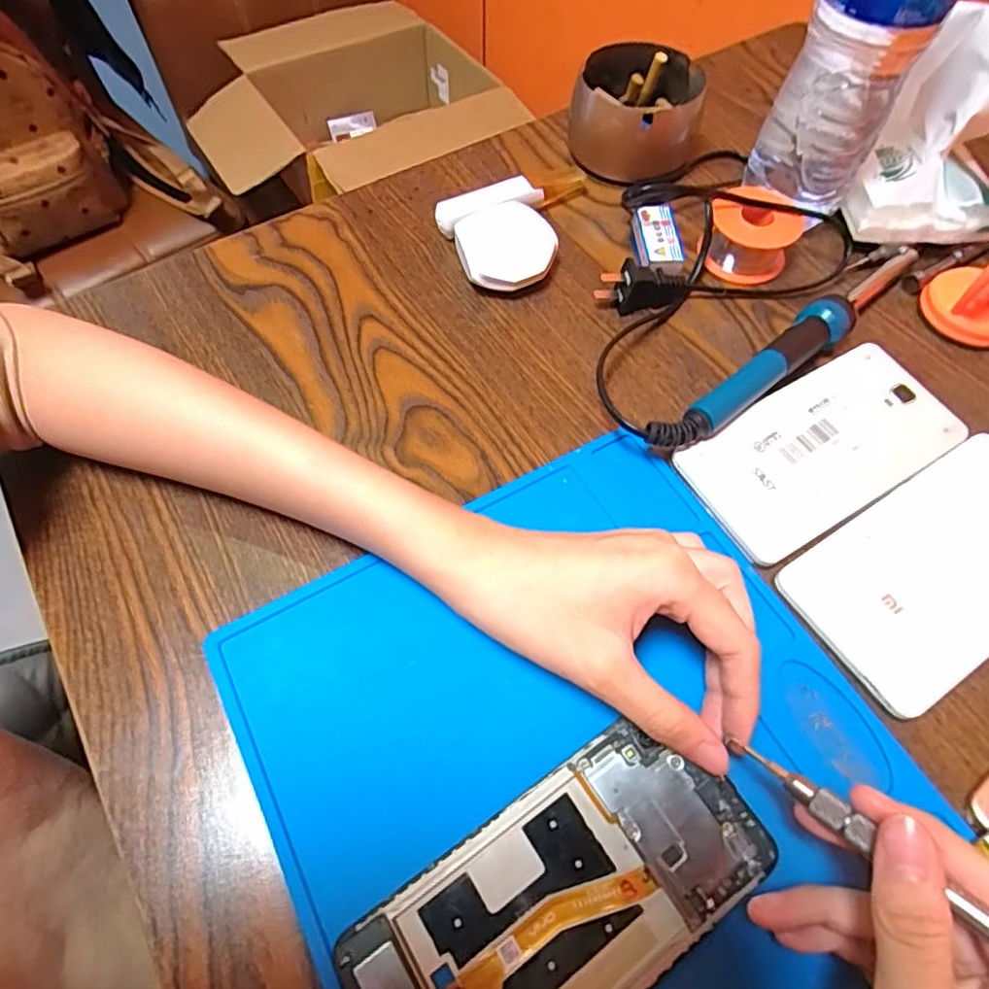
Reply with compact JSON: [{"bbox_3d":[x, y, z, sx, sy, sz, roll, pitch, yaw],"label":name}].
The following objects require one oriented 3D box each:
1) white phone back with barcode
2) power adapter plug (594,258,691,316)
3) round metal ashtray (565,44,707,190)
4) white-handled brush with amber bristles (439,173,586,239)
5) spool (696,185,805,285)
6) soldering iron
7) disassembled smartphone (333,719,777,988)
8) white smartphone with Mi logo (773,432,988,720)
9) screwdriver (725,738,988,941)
[{"bbox_3d":[0.165,-0.023,0.305,0.139,0.014,0.070,-28,66,-15],"label":"white phone back with barcode"},{"bbox_3d":[0.089,-0.120,0.350,0.058,0.027,0.016,-7,62,-5],"label":"power adapter plug"},{"bbox_3d":[0.097,-0.260,0.411,0.084,0.049,0.083,0,62,-1],"label":"round metal ashtray"},{"bbox_3d":[0.012,-0.190,0.388,0.105,0.020,0.018,-25,65,-14],"label":"white-handled brush with amber bristles"},{"bbox_3d":[0.158,-0.159,0.369,0.049,0.031,0.050,0,62,-1],"label":"spool"},{"bbox_3d":[0.168,-0.082,0.330,0.231,0.028,0.022,-34,67,-17],"label":"soldering iron"},{"bbox_3d":[0.024,0.145,0.212,0.147,0.006,0.070,-28,66,-15],"label":"disassembled smartphone"},{"bbox_3d":[0.209,0.031,0.277,0.149,0.009,0.075,-29,66,-15],"label":"white smartphone with Mi logo"},{"bbox_3d":[0.122,0.109,0.181,0.009,0.008,0.098,-39,45,-19],"label":"screwdriver"}]

